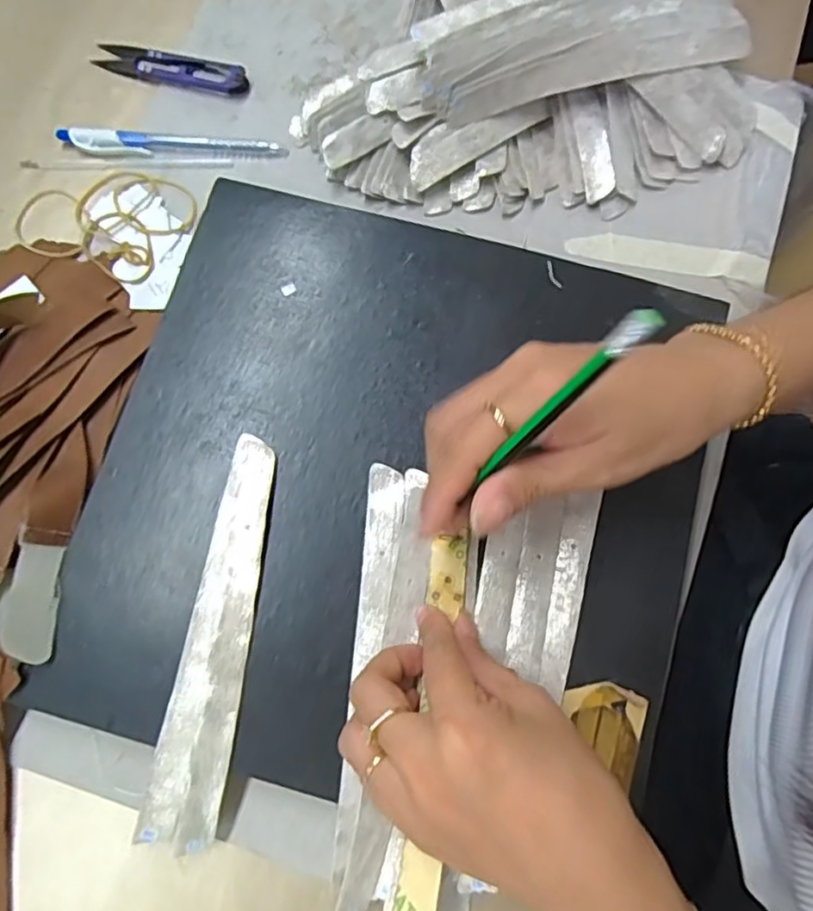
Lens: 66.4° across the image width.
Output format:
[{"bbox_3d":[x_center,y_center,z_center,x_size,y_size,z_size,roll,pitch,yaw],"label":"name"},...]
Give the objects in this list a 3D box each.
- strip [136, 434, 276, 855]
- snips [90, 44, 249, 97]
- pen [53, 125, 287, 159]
[{"bbox_3d":[-0.091,0.088,0.304,0.034,0.006,0.194,11,78,1],"label":"strip"},{"bbox_3d":[-0.150,-0.247,0.394,0.099,0.012,0.021,14,78,1],"label":"snips"},{"bbox_3d":[-0.144,-0.192,0.382,0.134,0.009,0.017,1,78,-1],"label":"pen"}]

